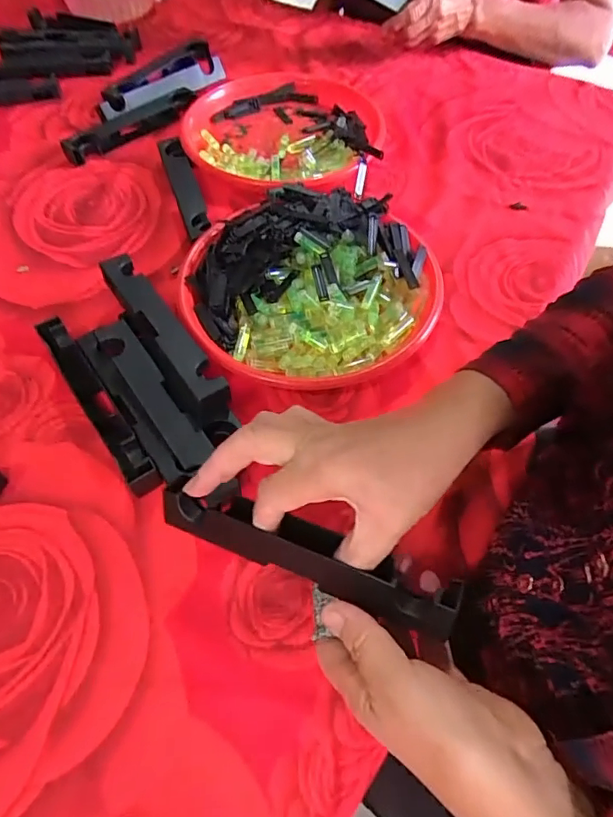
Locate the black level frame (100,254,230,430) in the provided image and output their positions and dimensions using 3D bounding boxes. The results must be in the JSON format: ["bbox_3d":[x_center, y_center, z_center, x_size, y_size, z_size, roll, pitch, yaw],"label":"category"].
[{"bbox_3d":[-0.131,-0.067,0.459,0.039,0.022,0.196,-31,65,-18],"label":"black level frame"}]

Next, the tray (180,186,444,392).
[{"bbox_3d":[0.005,-0.121,0.515,0.241,0.049,0.241,6,60,3],"label":"tray"}]

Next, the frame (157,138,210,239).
[{"bbox_3d":[-0.142,-0.262,0.612,0.032,0.019,0.171,-17,61,-10],"label":"frame"}]

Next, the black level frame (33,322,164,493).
[{"bbox_3d":[-0.184,-0.007,0.453,0.025,0.030,0.197,-32,65,-18],"label":"black level frame"}]

